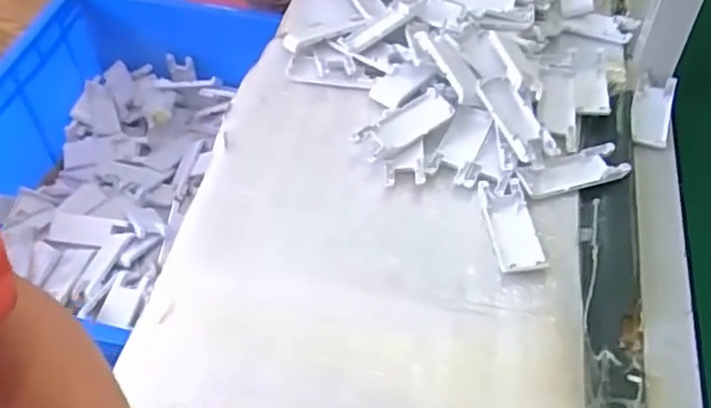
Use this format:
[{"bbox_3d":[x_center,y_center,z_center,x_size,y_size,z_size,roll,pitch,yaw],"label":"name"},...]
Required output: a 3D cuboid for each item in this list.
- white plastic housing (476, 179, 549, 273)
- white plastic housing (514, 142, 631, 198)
[{"bbox_3d":[0.141,0.018,0.625,0.040,0.012,0.106,-3,49,-2],"label":"white plastic housing"},{"bbox_3d":[0.213,-0.034,0.665,0.111,0.011,0.043,-18,52,-14],"label":"white plastic housing"}]

